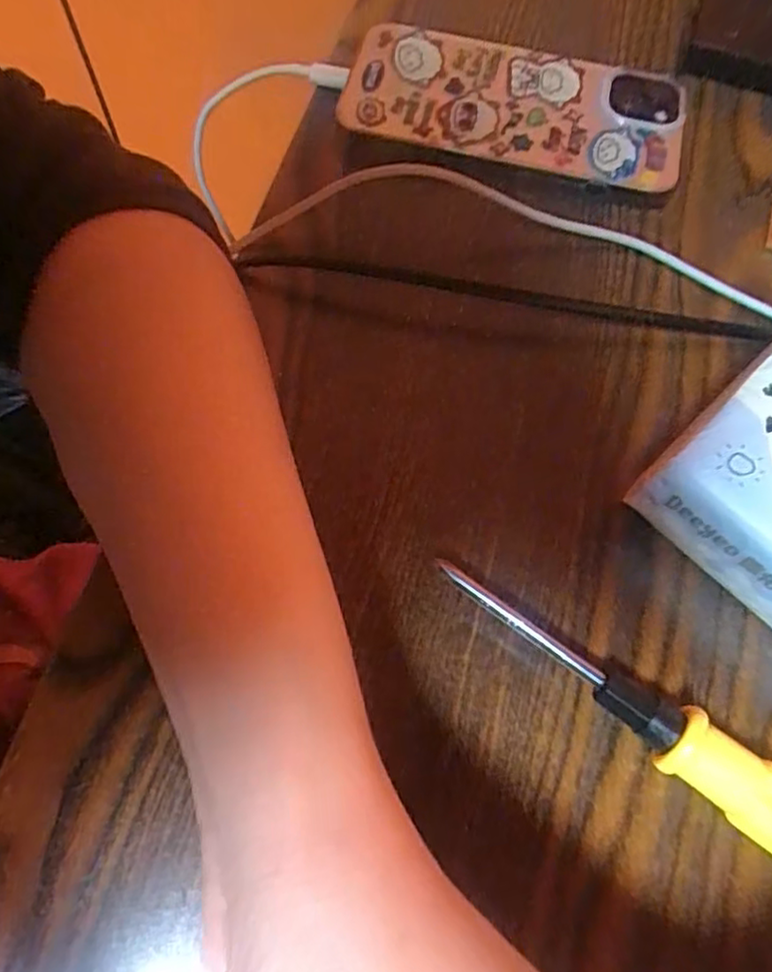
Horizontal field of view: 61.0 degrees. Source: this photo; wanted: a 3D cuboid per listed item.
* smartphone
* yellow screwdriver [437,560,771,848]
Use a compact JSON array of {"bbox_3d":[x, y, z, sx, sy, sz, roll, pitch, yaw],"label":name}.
[{"bbox_3d":[0.054,-0.153,0.264,0.136,0.005,0.061,10,76,-4],"label":"smartphone"},{"bbox_3d":[0.080,0.071,0.184,0.152,0.019,0.017,34,71,13],"label":"yellow screwdriver"}]

